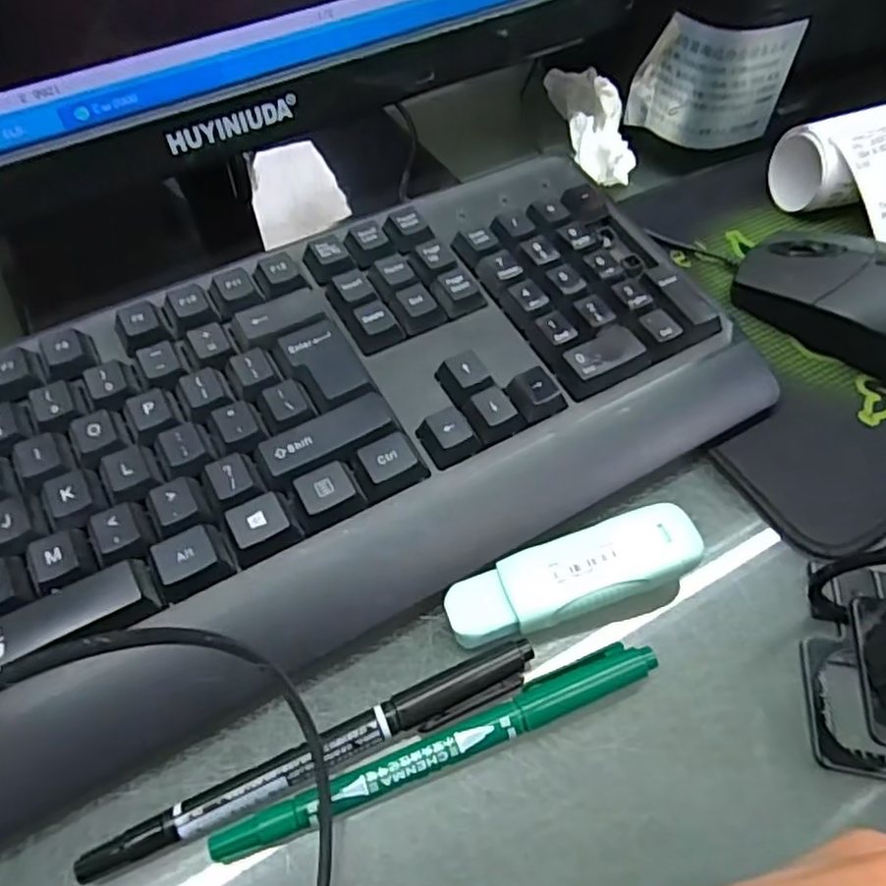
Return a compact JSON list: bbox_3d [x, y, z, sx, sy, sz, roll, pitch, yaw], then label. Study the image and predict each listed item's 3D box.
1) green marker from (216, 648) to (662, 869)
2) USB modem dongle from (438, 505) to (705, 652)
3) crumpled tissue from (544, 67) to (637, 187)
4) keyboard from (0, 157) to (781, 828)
[{"bbox_3d":[0.002,0.092,0.201,0.137,0.011,0.013,-20,56,-13],"label":"green marker"},{"bbox_3d":[0.044,0.042,0.222,0.086,0.010,0.025,-16,55,-11],"label":"USB modem dongle"},{"bbox_3d":[0.085,-0.186,0.380,0.028,0.030,0.090,-8,54,-6],"label":"crumpled tissue"},{"bbox_3d":[-0.086,0.010,0.237,0.430,0.036,0.161,-25,57,-16],"label":"keyboard"}]

